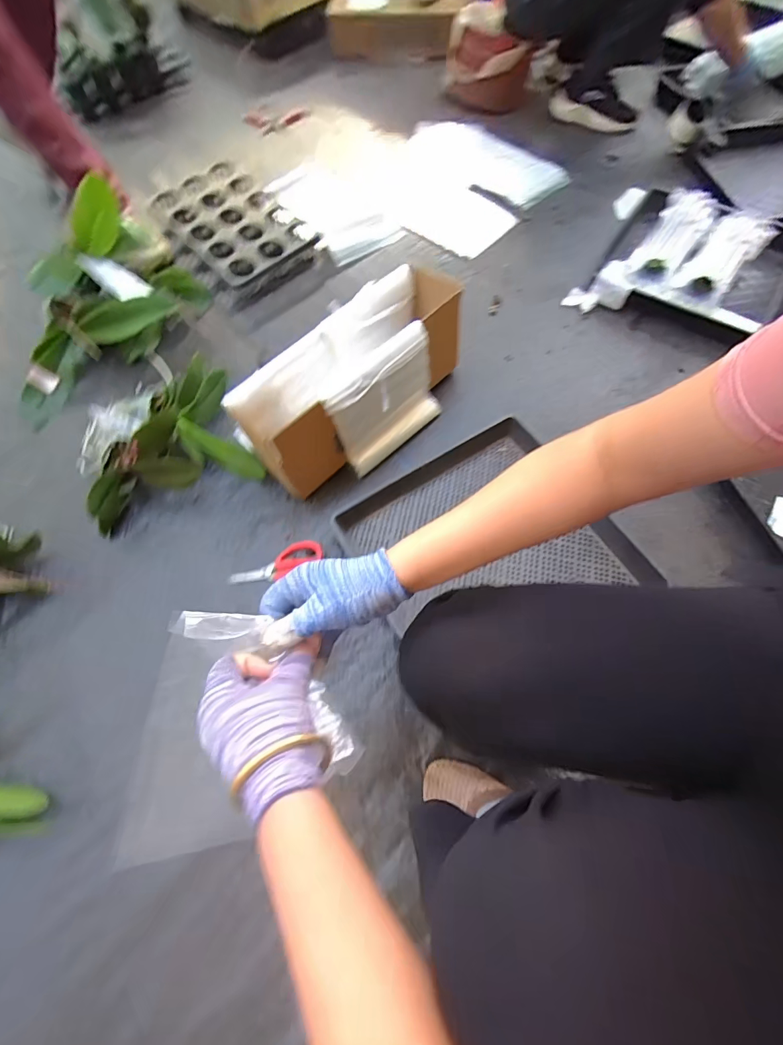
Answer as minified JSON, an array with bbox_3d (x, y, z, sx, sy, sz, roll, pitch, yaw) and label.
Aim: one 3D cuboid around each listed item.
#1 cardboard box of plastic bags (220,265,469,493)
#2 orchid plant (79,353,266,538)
[{"bbox_3d":[-0.039,-0.271,0.784,0.477,0.199,0.193,-38,71,-14],"label":"cardboard box of plastic bags"},{"bbox_3d":[-0.437,-0.163,0.784,0.296,0.109,0.256,-21,68,-8],"label":"orchid plant"}]

